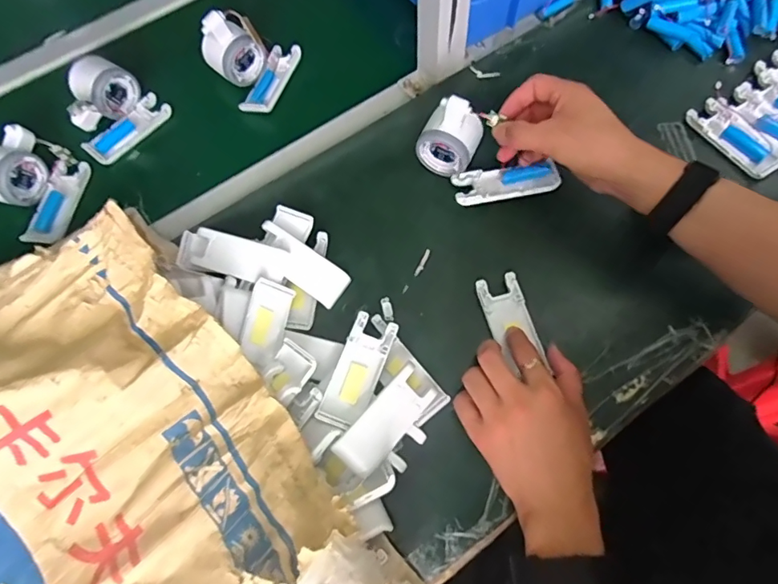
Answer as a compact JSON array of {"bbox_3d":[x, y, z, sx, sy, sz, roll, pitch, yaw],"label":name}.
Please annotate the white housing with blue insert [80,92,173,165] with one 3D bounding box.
[{"bbox_3d":[-0.311,-0.195,0.589,0.044,0.014,0.104,34,73,16],"label":"white housing with blue insert"}]

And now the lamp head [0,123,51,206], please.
[{"bbox_3d":[-0.421,-0.141,0.545,0.066,0.046,0.088,9,77,-7],"label":"lamp head"}]

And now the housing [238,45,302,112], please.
[{"bbox_3d":[-0.144,-0.261,0.602,0.038,0.018,0.107,18,69,10],"label":"housing"}]

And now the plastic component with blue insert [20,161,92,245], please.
[{"bbox_3d":[-0.374,-0.101,0.552,0.044,0.011,0.102,9,68,7],"label":"plastic component with blue insert"}]

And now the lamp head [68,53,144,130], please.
[{"bbox_3d":[-0.343,-0.234,0.582,0.054,0.050,0.084,26,71,13],"label":"lamp head"}]

